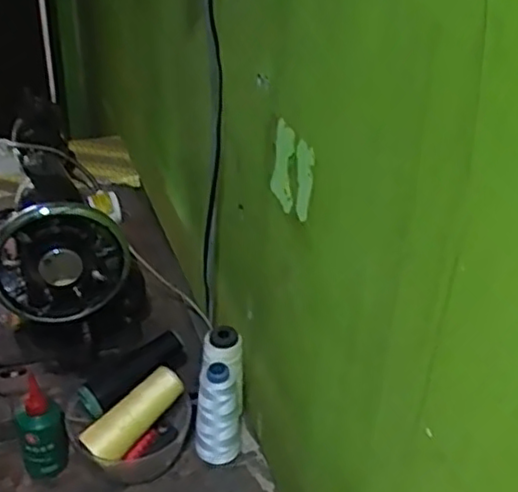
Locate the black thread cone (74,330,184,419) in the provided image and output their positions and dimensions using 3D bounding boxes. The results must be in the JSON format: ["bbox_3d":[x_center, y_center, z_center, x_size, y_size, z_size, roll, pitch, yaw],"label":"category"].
[{"bbox_3d":[-0.129,0.131,0.715,0.127,0.031,0.040,-35,47,-25],"label":"black thread cone"}]

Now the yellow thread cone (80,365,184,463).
[{"bbox_3d":[-0.122,0.172,0.691,0.111,0.043,0.036,-40,50,-24],"label":"yellow thread cone"}]

